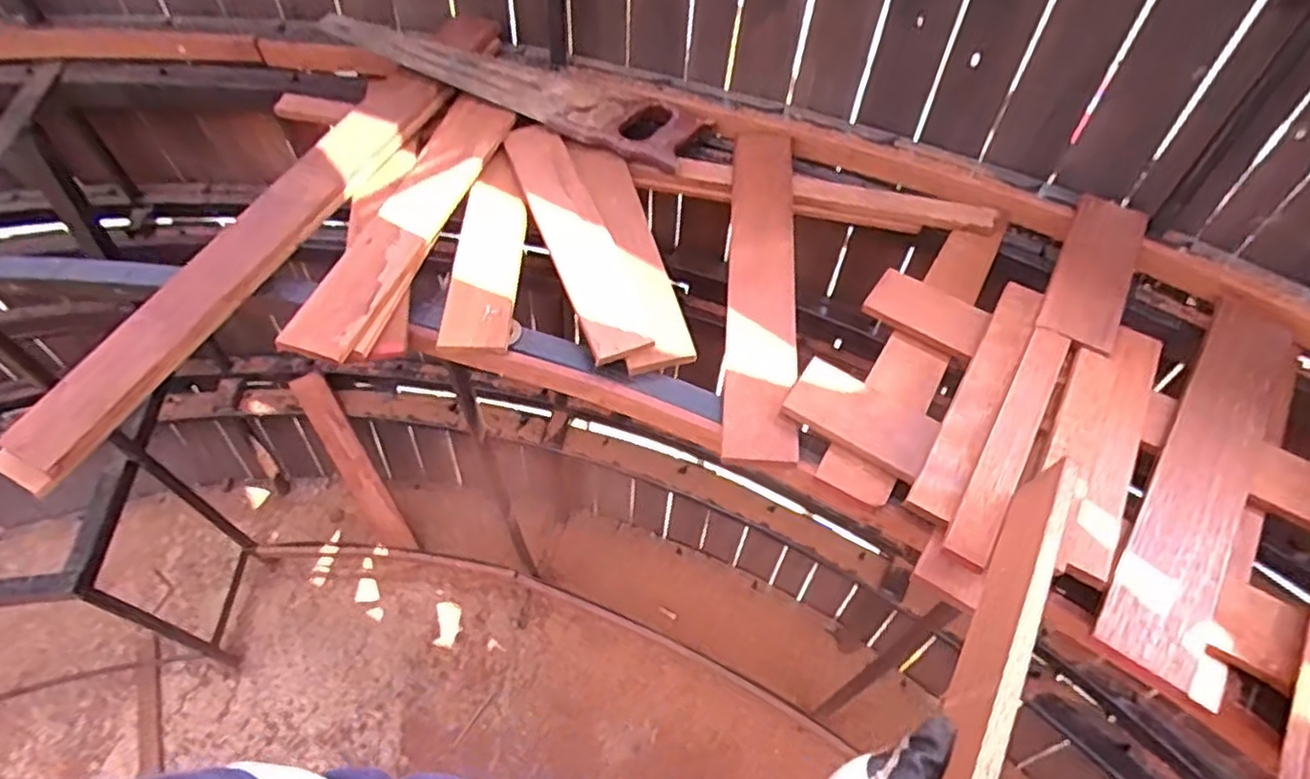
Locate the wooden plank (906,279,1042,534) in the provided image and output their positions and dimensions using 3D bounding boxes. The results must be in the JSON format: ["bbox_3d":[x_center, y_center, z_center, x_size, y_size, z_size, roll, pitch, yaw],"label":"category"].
[{"bbox_3d":[0.279,-0.002,0.588,0.035,0.018,0.278,29,60,17],"label":"wooden plank"}]

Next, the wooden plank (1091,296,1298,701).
[{"bbox_3d":[0.454,0.058,0.568,0.066,0.013,0.409,33,61,19],"label":"wooden plank"}]

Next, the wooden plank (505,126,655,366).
[{"bbox_3d":[-0.083,-0.162,0.712,0.062,0.018,0.311,-17,61,-14],"label":"wooden plank"}]

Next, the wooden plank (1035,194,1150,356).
[{"bbox_3d":[0.425,-0.118,0.667,0.067,0.009,0.213,28,60,17],"label":"wooden plank"}]

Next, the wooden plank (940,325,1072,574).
[{"bbox_3d":[0.285,0.036,0.552,0.031,0.008,0.247,29,60,17],"label":"wooden plank"}]

